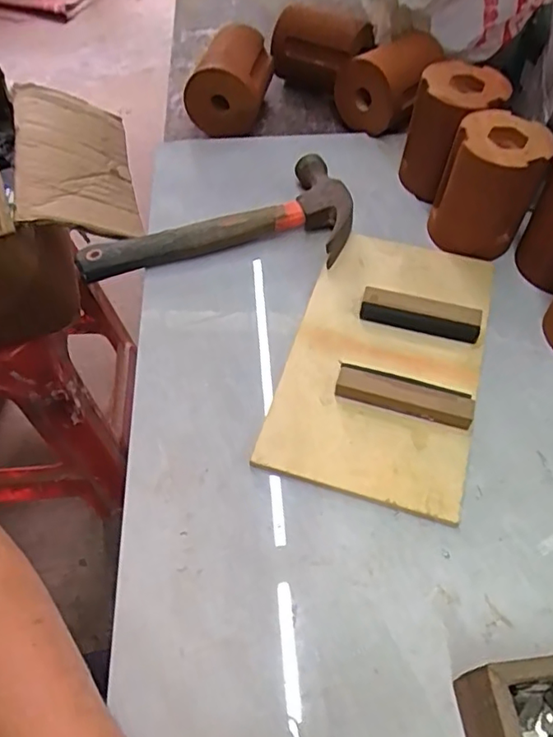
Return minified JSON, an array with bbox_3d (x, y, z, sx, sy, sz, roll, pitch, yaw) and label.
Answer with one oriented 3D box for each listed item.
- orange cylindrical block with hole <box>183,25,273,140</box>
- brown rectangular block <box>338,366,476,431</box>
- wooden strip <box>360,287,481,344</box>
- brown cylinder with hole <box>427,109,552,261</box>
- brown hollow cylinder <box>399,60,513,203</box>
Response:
[{"bbox_3d":[-0.044,-0.304,0.611,0.070,0.065,0.107,18,58,11],"label":"orange cylindrical block with hole"},{"bbox_3d":[0.093,0.020,0.418,0.096,0.016,0.025,16,58,10],"label":"brown rectangular block"},{"bbox_3d":[0.113,-0.042,0.455,0.091,0.022,0.021,14,57,9],"label":"wooden strip"},{"bbox_3d":[0.184,-0.158,0.493,0.074,0.095,0.072,24,59,14],"label":"brown cylinder with hole"},{"bbox_3d":[0.159,-0.218,0.532,0.073,0.098,0.080,-38,65,-23],"label":"brown hollow cylinder"}]

